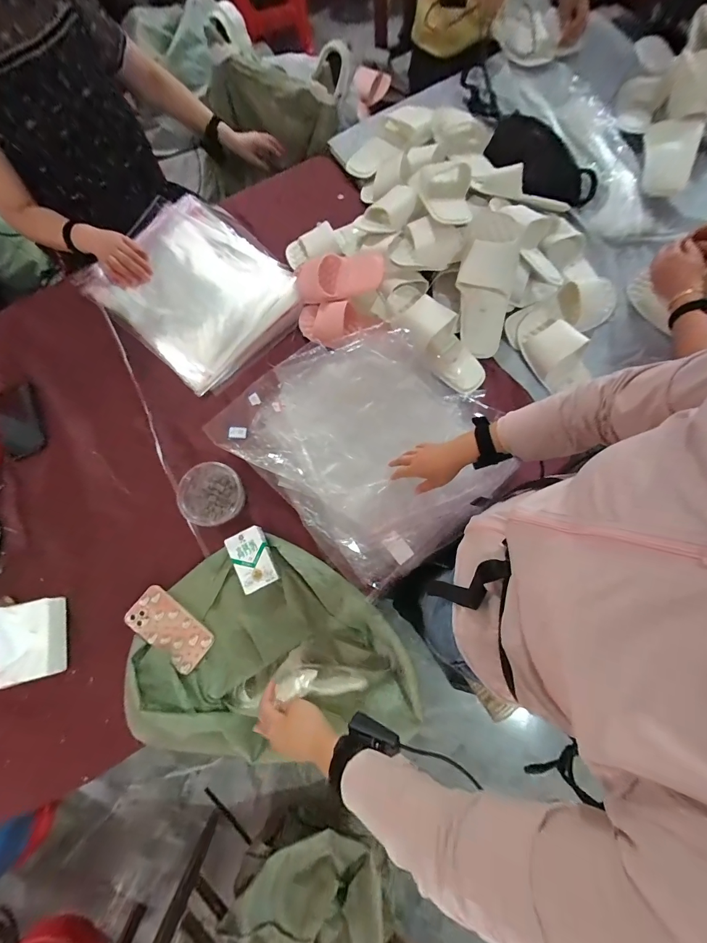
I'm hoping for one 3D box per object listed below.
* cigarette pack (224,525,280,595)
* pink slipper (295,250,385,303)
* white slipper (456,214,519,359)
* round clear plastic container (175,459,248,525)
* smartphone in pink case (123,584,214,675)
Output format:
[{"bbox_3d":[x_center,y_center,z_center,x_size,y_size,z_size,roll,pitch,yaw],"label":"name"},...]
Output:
[{"bbox_3d":[-0.188,0.164,0.667,0.071,0.031,0.109,-24,77,-4],"label":"cigarette pack"},{"bbox_3d":[-0.032,-0.425,0.779,0.192,0.068,0.099,6,110,13],"label":"pink slipper"},{"bbox_3d":[0.279,-0.382,0.751,0.124,0.256,0.058,-7,36,0],"label":"white slipper"},{"bbox_3d":[-0.268,0.045,0.678,0.106,0.077,0.112,18,77,6],"label":"round clear plastic container"},{"bbox_3d":[-0.339,0.288,0.658,0.162,0.016,0.080,35,79,9],"label":"smartphone in pink case"}]

